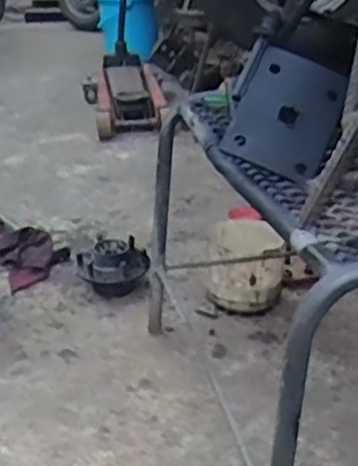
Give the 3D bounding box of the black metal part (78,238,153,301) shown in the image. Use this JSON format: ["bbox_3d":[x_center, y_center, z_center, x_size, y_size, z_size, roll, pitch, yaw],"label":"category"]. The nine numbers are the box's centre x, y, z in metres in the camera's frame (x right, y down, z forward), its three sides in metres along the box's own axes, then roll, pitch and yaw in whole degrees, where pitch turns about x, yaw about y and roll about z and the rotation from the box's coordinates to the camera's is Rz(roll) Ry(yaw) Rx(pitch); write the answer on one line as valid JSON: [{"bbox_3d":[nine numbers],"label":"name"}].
[{"bbox_3d":[-0.138,0.080,1.570,0.147,0.101,0.101,-5,25,-9],"label":"black metal part"}]

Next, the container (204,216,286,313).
[{"bbox_3d":[0.132,0.069,1.522,0.149,0.160,0.146,0,24,0],"label":"container"}]

